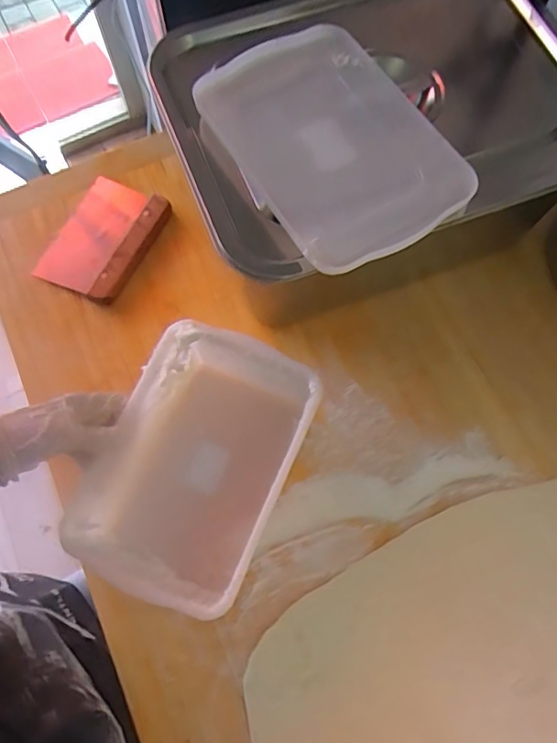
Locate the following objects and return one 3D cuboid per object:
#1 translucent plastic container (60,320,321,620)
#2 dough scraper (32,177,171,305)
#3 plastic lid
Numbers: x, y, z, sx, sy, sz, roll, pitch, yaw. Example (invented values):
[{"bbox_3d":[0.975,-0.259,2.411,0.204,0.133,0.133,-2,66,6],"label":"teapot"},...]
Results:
[{"bbox_3d":[-0.070,0.087,0.484,0.149,0.100,0.225,22,73,8],"label":"translucent plastic container"},{"bbox_3d":[-0.196,-0.151,0.589,0.097,0.029,0.138,25,73,9],"label":"dough scraper"},{"bbox_3d":[0.047,-0.202,0.467,0.158,0.021,0.238,-29,73,-9],"label":"plastic lid"}]

